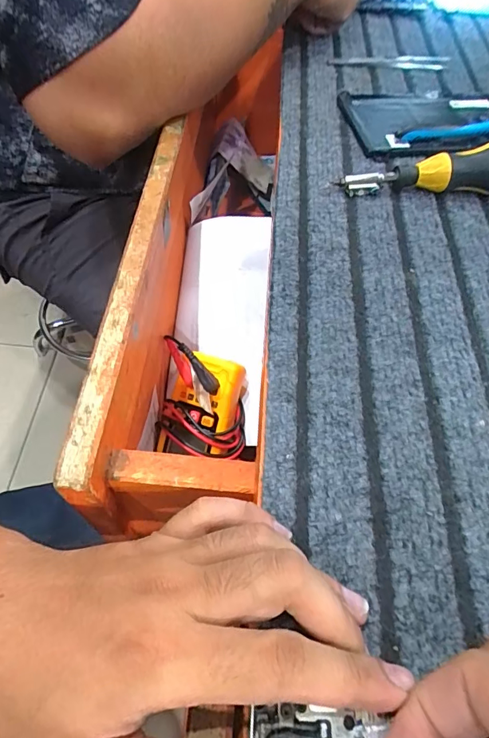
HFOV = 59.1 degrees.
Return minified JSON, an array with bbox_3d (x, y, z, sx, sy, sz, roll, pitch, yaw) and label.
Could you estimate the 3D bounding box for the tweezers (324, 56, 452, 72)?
[{"bbox_3d":[0.149,-0.316,0.442,0.125,0.007,0.022,0,59,-3],"label":"tweezers"}]

